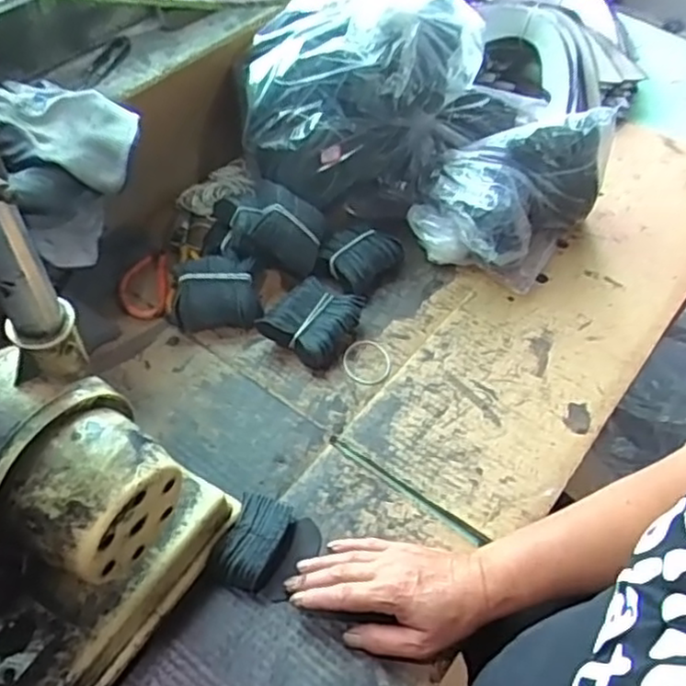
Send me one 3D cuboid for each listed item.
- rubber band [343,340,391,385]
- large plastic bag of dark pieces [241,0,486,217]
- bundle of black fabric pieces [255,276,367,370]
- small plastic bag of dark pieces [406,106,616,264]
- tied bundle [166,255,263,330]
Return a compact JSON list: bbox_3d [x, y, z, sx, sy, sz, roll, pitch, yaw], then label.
[{"bbox_3d":[0.025,0.020,0.735,0.049,0.004,0.055,-2,52,-4],"label":"rubber band"},{"bbox_3d":[0.031,-0.309,0.831,0.215,0.202,0.314,21,54,13],"label":"large plastic bag of dark pieces"},{"bbox_3d":[-0.032,-0.022,0.736,0.080,0.035,0.085,26,55,17],"label":"bundle of black fabric pieces"},{"bbox_3d":[0.191,-0.175,0.808,0.203,0.132,0.141,-31,59,-25],"label":"small plastic bag of dark pieces"},{"bbox_3d":[-0.134,-0.054,0.747,0.092,0.047,0.074,-1,52,-4],"label":"tied bundle"}]

